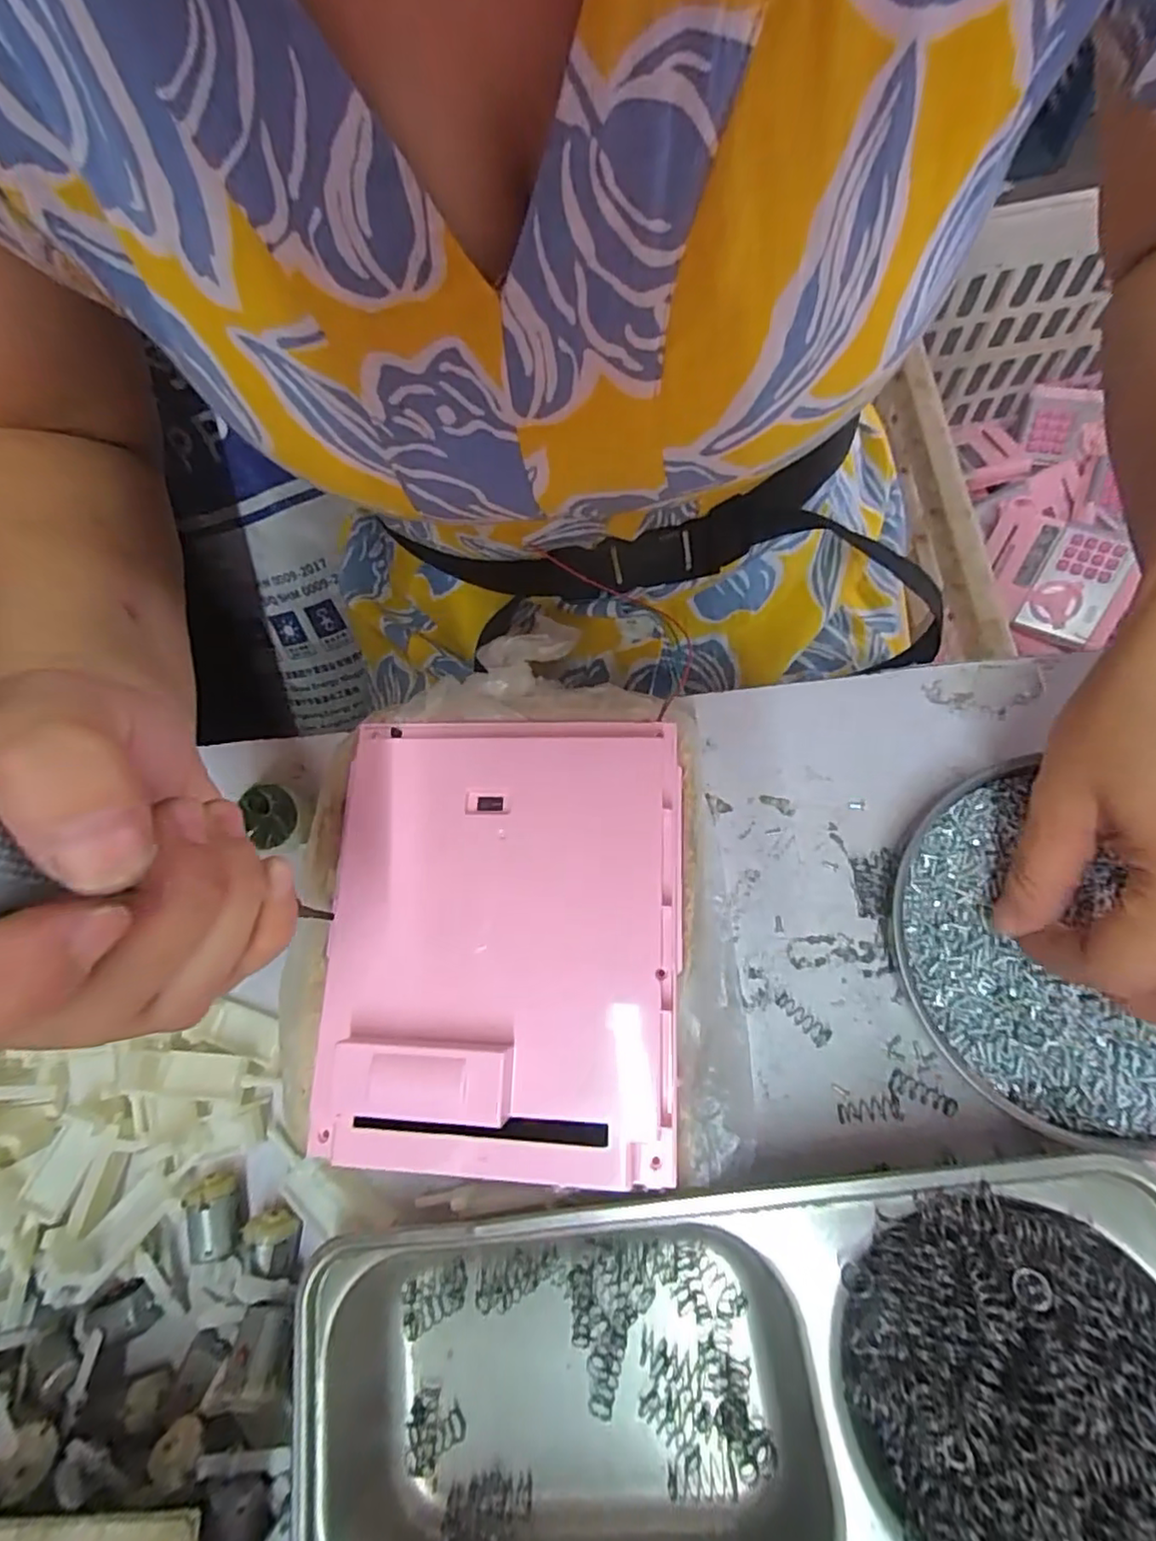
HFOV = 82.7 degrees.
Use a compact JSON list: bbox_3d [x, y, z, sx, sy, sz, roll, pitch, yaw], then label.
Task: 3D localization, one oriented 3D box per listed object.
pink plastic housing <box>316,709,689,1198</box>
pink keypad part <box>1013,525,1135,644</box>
[{"bbox_3d":[-0.028,0.054,0.234,0.125,0.023,0.157,1,68,3],"label":"pink plastic housing"},{"bbox_3d":[0.577,-0.217,0.759,0.076,0.014,0.128,29,97,27],"label":"pink keypad part"}]

